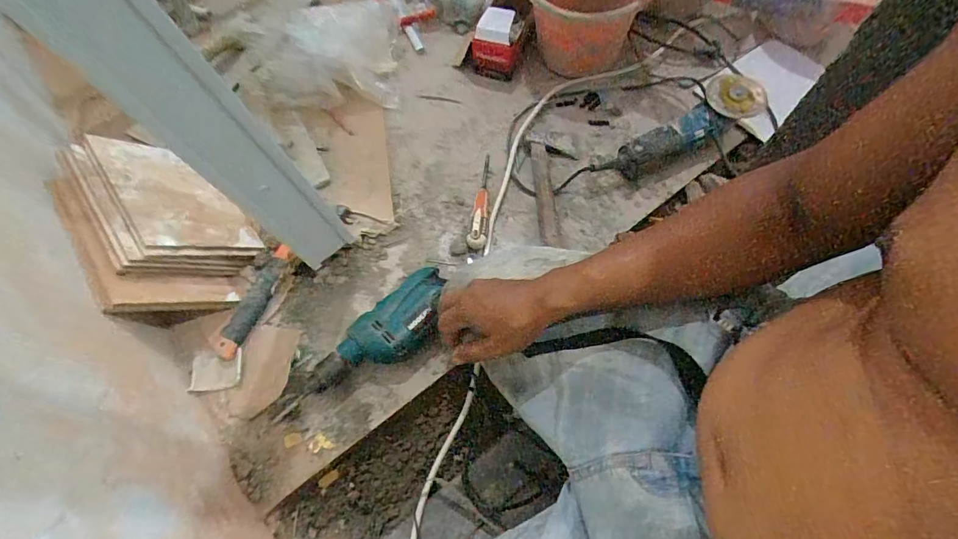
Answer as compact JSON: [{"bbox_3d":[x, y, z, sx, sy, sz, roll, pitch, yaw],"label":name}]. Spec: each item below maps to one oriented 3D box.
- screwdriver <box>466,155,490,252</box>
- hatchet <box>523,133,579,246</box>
[{"bbox_3d":[0.006,-0.114,0.771,0.029,0.039,0.180,6,64,4],"label":"screwdriver"},{"bbox_3d":[0.131,-0.145,0.773,0.083,0.025,0.217,-7,64,-2],"label":"hatchet"}]

